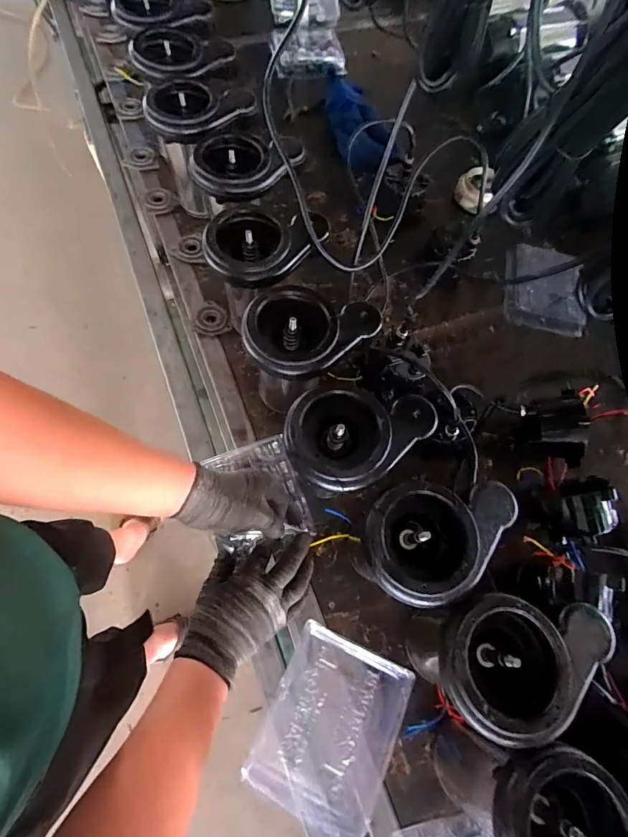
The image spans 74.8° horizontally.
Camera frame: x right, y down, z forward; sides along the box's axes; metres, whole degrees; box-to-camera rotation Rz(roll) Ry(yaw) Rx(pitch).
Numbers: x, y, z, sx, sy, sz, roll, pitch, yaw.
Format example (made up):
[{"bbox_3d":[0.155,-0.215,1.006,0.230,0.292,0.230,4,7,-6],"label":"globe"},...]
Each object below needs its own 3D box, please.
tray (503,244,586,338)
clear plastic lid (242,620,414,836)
[{"bbox_3d":[0.432,-0.246,0.774,0.140,0.013,0.168,7,78,0],"label":"tray"},{"bbox_3d":[0.022,0.364,0.486,0.148,0.035,0.182,25,68,6],"label":"clear plastic lid"}]

